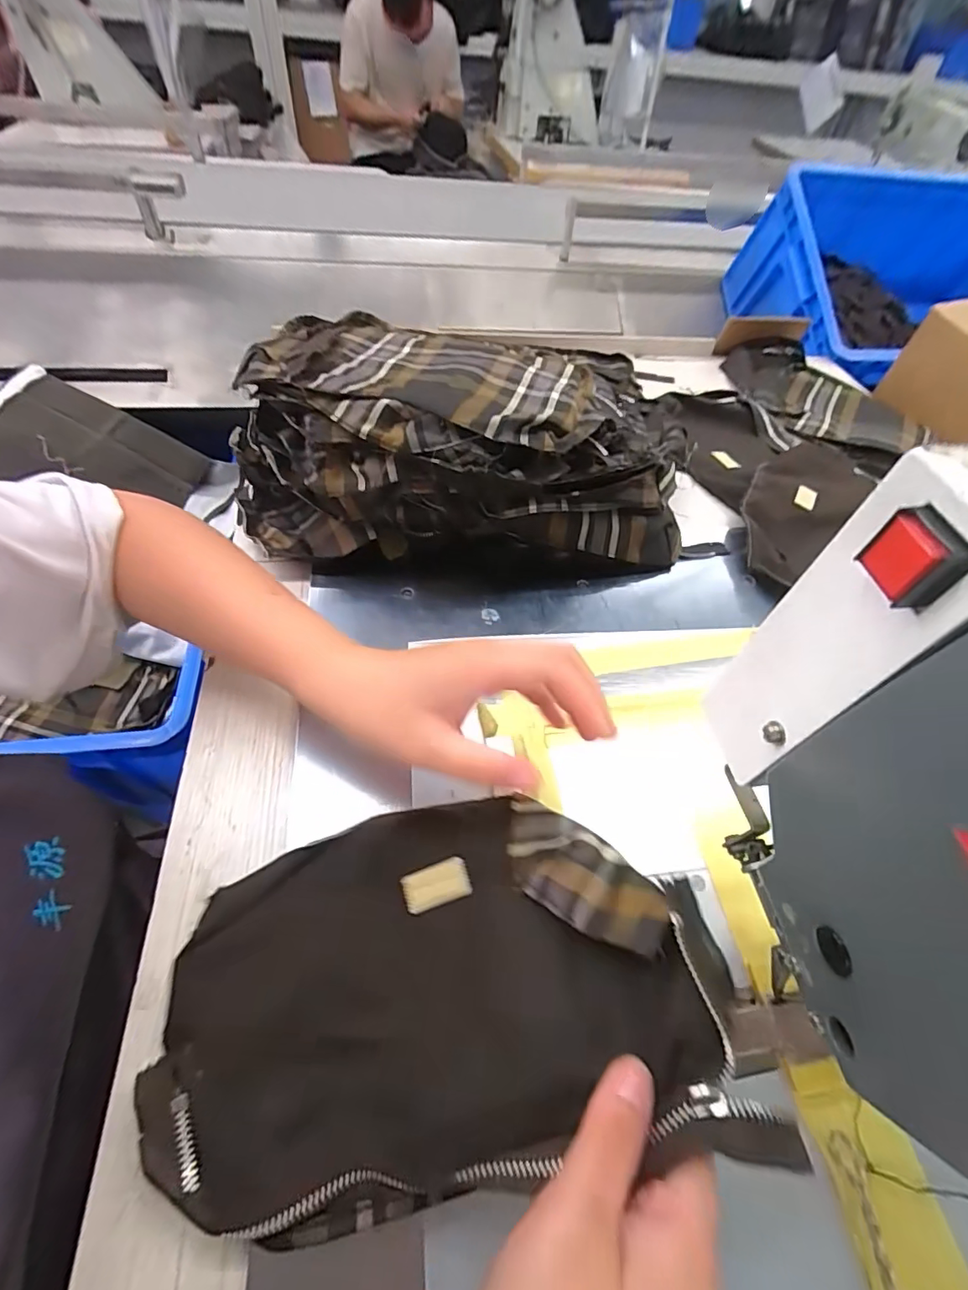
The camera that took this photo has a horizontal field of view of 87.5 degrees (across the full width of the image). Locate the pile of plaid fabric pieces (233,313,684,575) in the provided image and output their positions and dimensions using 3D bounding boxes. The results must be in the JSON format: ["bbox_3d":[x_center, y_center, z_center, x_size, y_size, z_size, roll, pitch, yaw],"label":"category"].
[{"bbox_3d":[-0.018,-0.178,0.443,0.378,0.126,0.209,0,55,-5],"label":"pile of plaid fabric pieces"}]

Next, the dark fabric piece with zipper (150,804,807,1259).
[{"bbox_3d":[-0.028,0.151,0.238,0.238,0.028,0.156,-13,47,2],"label":"dark fabric piece with zipper"}]

